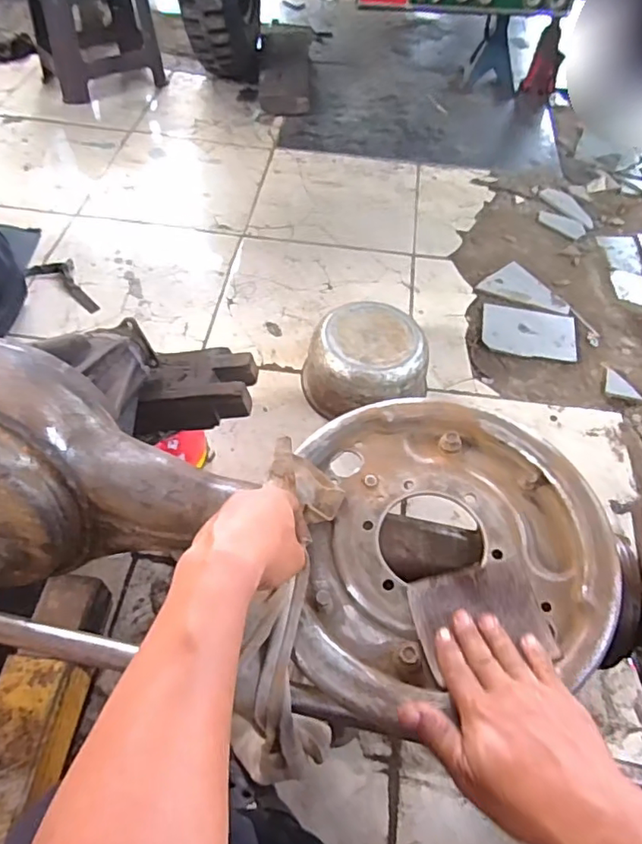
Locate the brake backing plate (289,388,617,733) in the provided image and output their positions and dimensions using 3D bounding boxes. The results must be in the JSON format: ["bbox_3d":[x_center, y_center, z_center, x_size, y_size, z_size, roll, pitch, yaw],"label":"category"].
[{"bbox_3d":[0.113,0.099,0.493,0.253,0.041,0.281,1,55,-2],"label":"brake backing plate"}]

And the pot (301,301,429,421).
[{"bbox_3d":[0.081,-0.104,1.027,0.196,0.126,0.200,2,55,-2],"label":"pot"}]

